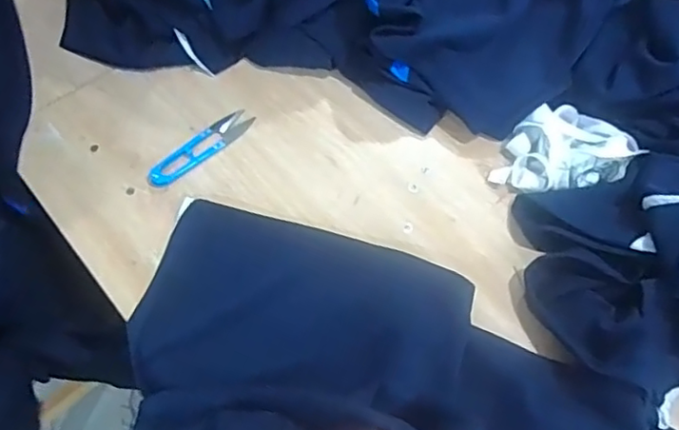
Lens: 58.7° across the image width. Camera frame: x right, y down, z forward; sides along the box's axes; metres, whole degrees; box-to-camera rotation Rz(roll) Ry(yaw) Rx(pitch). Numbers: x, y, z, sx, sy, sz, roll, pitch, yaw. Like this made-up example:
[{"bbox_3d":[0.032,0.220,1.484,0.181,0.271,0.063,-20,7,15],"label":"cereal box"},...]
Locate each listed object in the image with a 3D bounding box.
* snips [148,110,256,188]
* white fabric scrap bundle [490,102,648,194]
[{"bbox_3d":[-0.140,-0.068,0.610,0.121,0.006,0.028,-40,69,-21],"label":"snips"},{"bbox_3d":[0.226,-0.064,0.589,0.116,0.042,0.097,21,63,10],"label":"white fabric scrap bundle"}]

